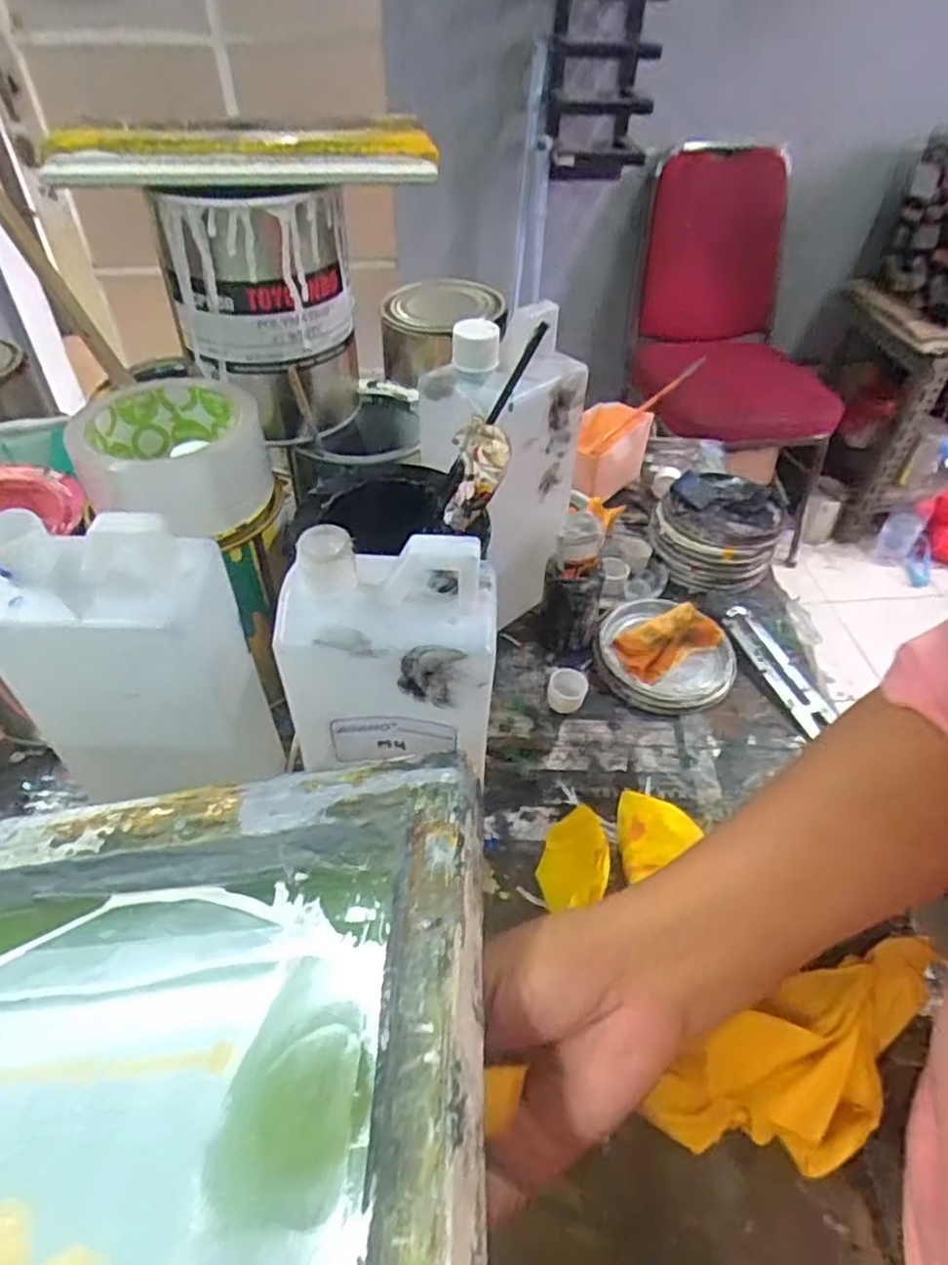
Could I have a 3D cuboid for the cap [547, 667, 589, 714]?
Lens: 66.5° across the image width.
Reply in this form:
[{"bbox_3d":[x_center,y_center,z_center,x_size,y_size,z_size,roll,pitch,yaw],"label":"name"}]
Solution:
[{"bbox_3d":[0.066,0.041,0.512,0.027,0.017,0.028,1,45,-1],"label":"cap"}]

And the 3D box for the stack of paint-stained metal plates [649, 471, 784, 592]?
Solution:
[{"bbox_3d":[0.210,-0.091,0.623,0.102,0.042,0.115,19,48,16],"label":"stack of paint-stained metal plates"}]

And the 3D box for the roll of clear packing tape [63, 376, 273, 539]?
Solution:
[{"bbox_3d":[-0.162,-0.092,0.393,0.095,0.047,0.099,-10,46,-12],"label":"roll of clear packing tape"}]

